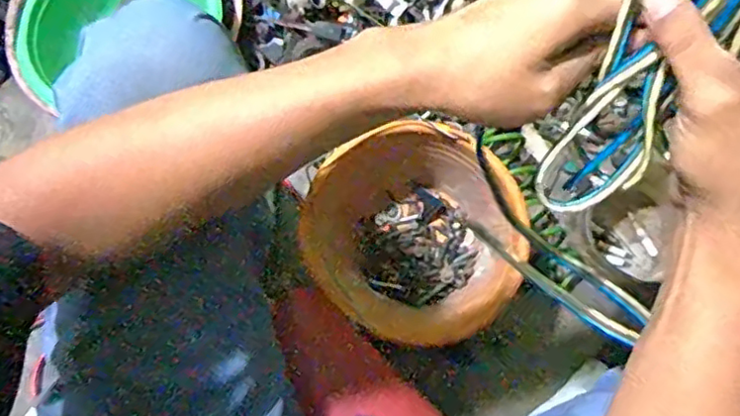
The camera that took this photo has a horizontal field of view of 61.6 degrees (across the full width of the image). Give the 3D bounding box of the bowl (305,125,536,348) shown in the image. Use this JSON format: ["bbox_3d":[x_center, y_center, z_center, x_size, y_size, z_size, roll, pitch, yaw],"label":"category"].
[{"bbox_3d":[0.056,0.038,0.779,0.238,0.153,0.256,-37,78,-11],"label":"bowl"}]

